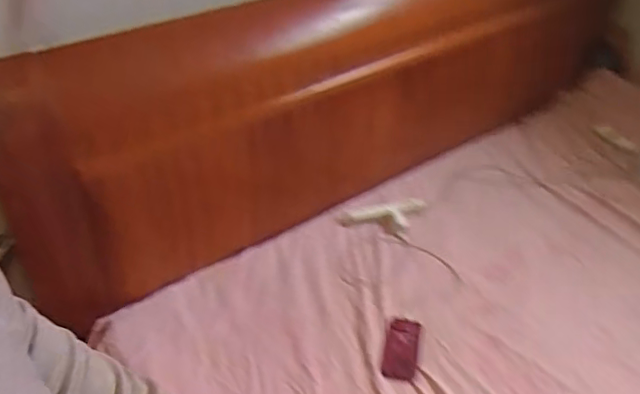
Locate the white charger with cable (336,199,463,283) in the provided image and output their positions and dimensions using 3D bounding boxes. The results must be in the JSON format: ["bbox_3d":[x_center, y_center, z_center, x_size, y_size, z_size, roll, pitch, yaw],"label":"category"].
[{"bbox_3d":[0.228,0.066,1.478,0.327,0.034,0.183,22,43,20],"label":"white charger with cable"}]

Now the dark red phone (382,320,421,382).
[{"bbox_3d":[0.173,0.324,1.244,0.066,0.012,0.138,11,41,8],"label":"dark red phone"}]

